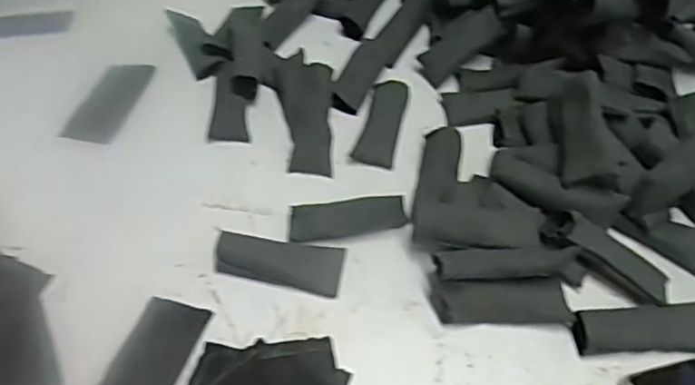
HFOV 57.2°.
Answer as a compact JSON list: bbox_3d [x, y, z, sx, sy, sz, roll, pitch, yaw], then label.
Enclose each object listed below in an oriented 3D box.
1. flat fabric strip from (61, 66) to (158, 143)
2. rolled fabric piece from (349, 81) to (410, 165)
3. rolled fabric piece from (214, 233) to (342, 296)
[{"bbox_3d":[-0.250,-0.096,0.671,0.054,0.004,0.111,11,56,10],"label":"flat fabric strip"},{"bbox_3d":[0.034,-0.069,0.623,0.036,0.015,0.101,9,50,10],"label":"rolled fabric piece"},{"bbox_3d":[-0.056,0.054,0.524,0.102,0.017,0.041,8,50,9],"label":"rolled fabric piece"}]

